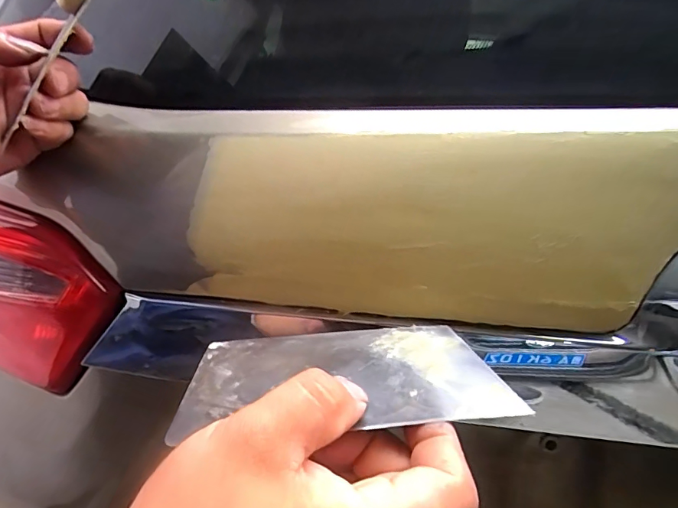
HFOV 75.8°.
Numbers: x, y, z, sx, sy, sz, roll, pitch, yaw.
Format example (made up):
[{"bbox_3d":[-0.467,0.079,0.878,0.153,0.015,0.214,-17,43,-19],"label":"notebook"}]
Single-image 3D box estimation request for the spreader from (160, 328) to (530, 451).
[{"bbox_3d":[0.001,0.054,0.199,0.135,0.005,0.074,-3,18,0],"label":"spreader"}]

